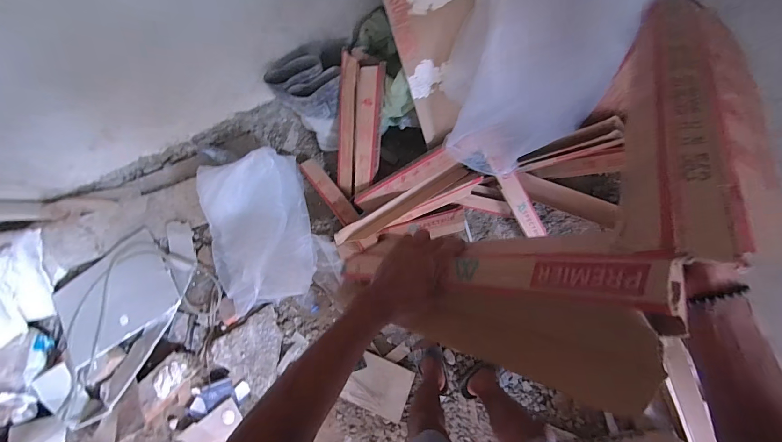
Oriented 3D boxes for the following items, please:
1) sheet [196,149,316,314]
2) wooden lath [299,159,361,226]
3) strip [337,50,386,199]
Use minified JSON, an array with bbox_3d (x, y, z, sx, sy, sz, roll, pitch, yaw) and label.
[{"bbox_3d":[-0.474,0.038,1.228,0.378,0.122,0.508,-12,83,4],"label":"sheet"},{"bbox_3d":[-0.224,-0.110,1.261,0.067,0.024,0.301,-39,72,-2],"label":"wooden lath"},{"bbox_3d":[-0.102,-0.282,1.121,0.146,0.048,0.458,16,128,8],"label":"strip"}]

